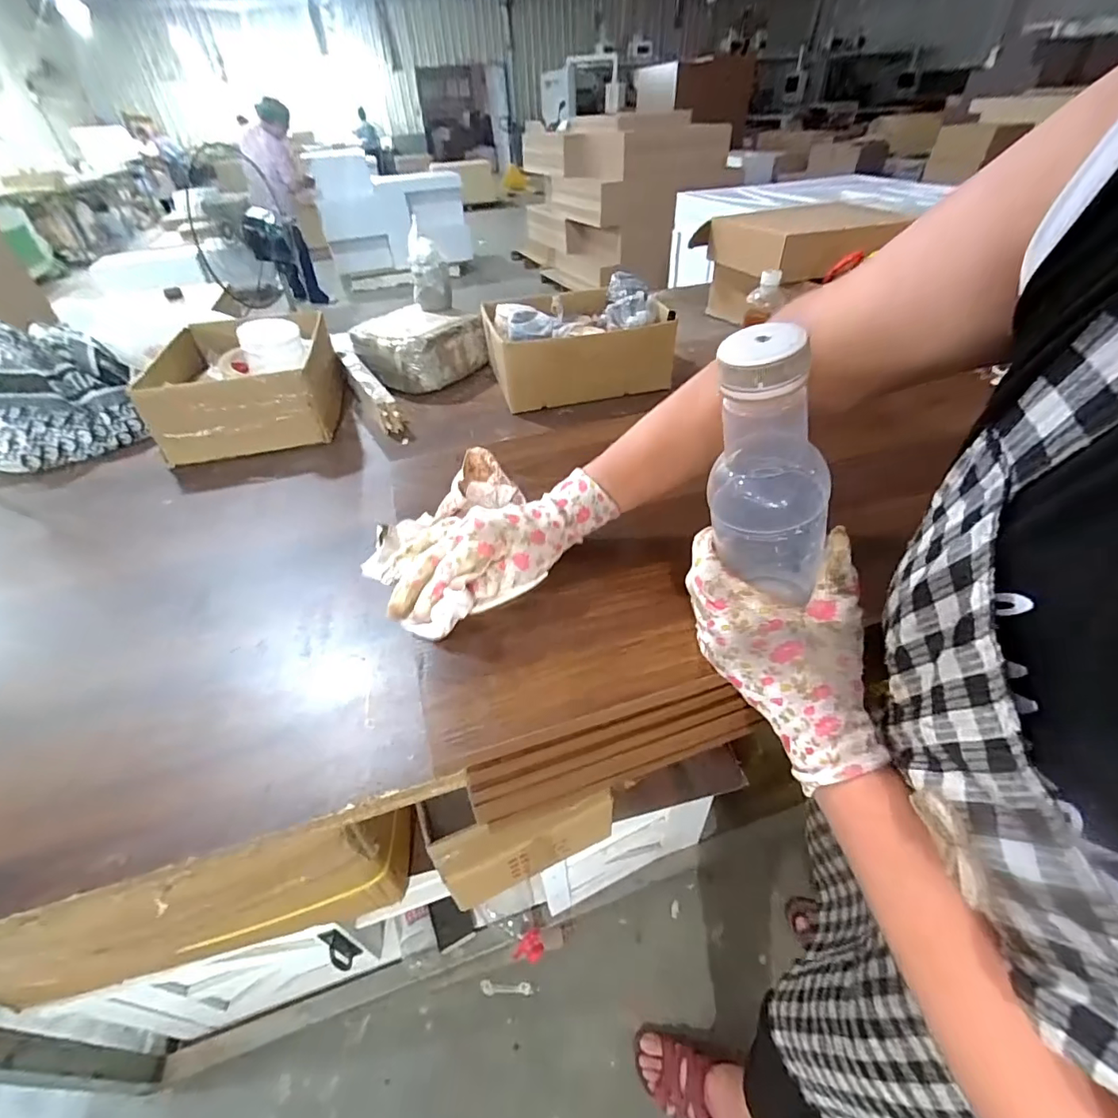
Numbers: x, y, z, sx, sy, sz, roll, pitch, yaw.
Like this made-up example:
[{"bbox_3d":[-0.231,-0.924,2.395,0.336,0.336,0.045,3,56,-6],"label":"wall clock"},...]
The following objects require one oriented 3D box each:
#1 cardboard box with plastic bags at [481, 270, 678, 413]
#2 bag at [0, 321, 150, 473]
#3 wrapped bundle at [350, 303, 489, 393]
[{"bbox_3d":[0.033,-0.403,0.946,0.317,0.142,0.249,-12,42,-11],"label":"cardboard box with plastic bags"},{"bbox_3d":[-0.821,-0.266,0.808,0.229,0.195,0.152,-26,46,-25],"label":"bag"},{"bbox_3d":[-0.277,-0.428,1.024,0.192,0.102,0.198,20,45,23],"label":"wrapped bundle"}]

